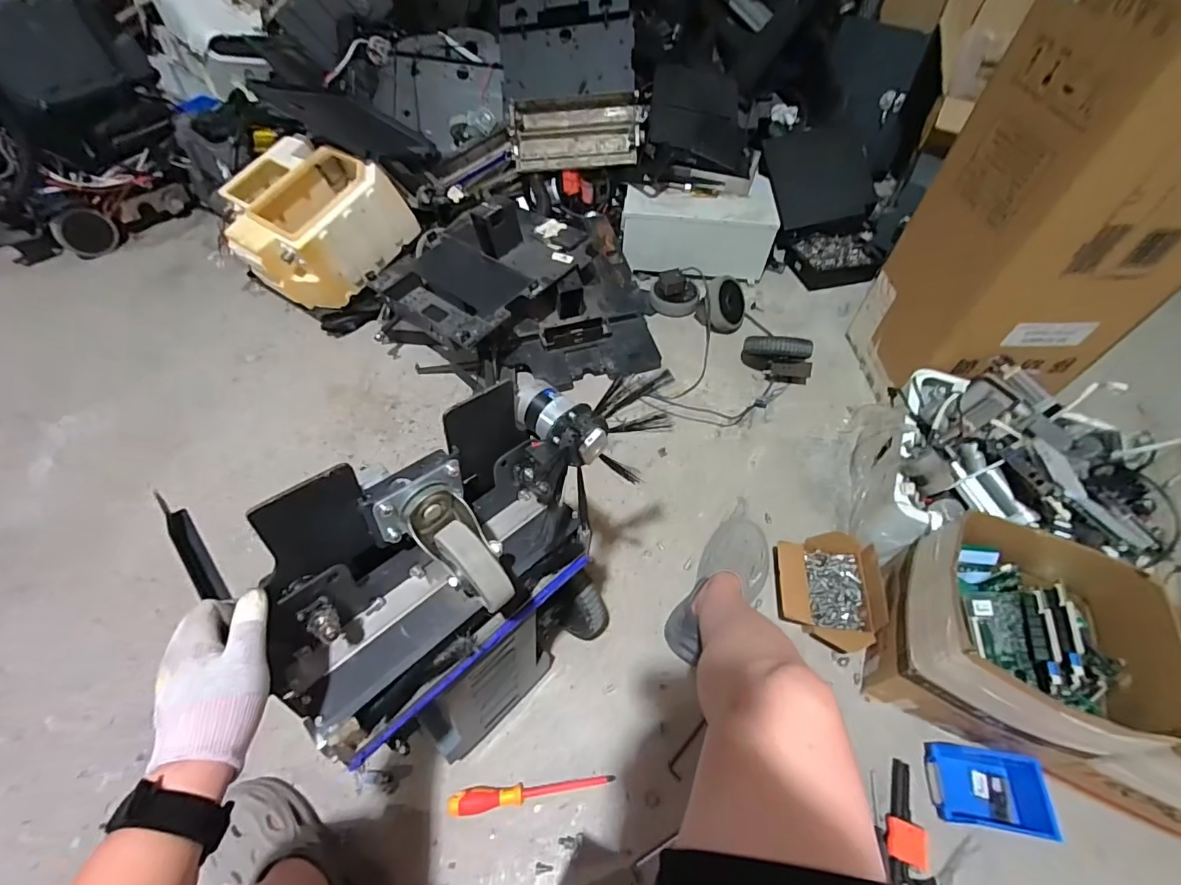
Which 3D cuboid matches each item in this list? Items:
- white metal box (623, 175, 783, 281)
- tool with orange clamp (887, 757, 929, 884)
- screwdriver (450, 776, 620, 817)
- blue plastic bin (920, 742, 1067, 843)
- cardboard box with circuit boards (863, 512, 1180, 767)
[{"bbox_3d":[0.315,-0.636,1.512,0.439,0.190,0.236,8,54,3],"label":"white metal box"},{"bbox_3d":[0.491,0.585,0.779,0.056,0.019,0.159,17,55,9],"label":"tool with orange clamp"},{"bbox_3d":[-0.091,0.547,0.787,0.252,0.030,0.033,-4,55,-6],"label":"screwdriver"},{"bbox_3d":[0.615,0.536,0.785,0.143,0.063,0.111,10,55,4],"label":"blue plastic bin"},{"bbox_3d":[0.659,0.313,0.813,0.292,0.277,0.290,19,56,11],"label":"cardboard box with circuit boards"}]

